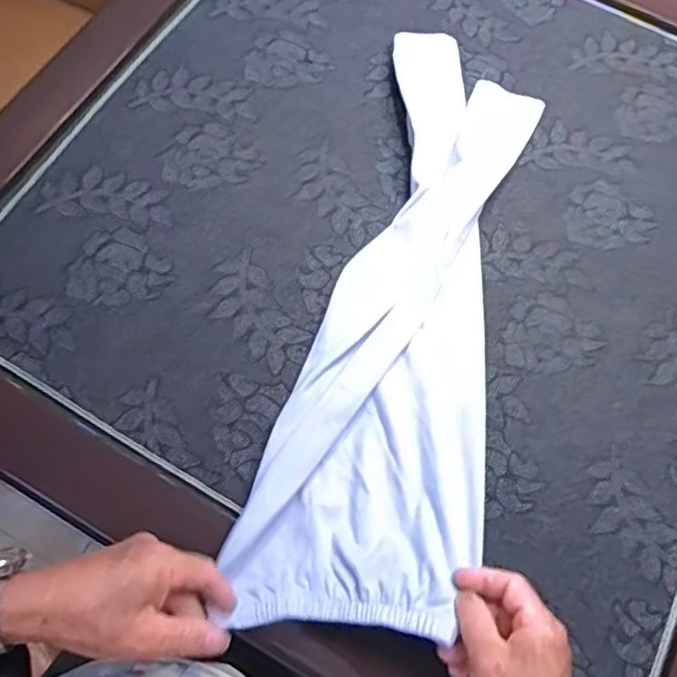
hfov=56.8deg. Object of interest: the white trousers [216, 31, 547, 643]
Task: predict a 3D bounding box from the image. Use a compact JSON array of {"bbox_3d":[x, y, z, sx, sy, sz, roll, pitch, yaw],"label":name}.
[{"bbox_3d":[0.085,-0.046,0.637,0.193,0.053,0.648,16,68,5],"label":"white trousers"}]

